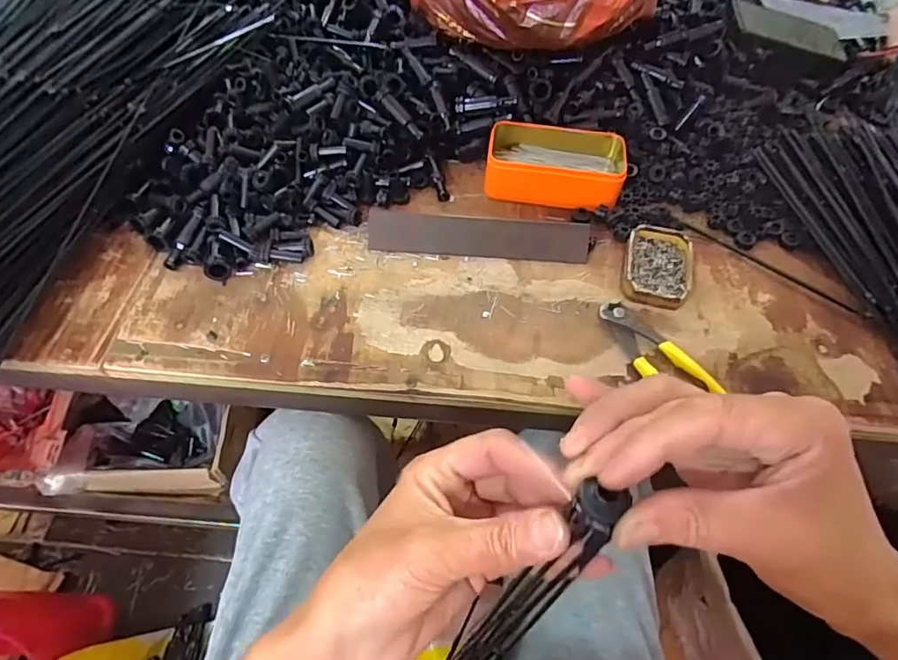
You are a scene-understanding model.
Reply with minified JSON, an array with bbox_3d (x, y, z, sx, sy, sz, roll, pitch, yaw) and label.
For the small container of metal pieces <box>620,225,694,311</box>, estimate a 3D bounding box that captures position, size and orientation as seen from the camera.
[{"bbox_3d":[0.205,-0.062,0.515,0.064,0.021,0.092,11,56,3],"label":"small container of metal pieces"}]

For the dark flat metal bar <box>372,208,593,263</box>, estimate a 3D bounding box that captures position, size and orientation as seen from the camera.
[{"bbox_3d":[0.029,-0.093,0.529,0.216,0.009,0.040,5,96,3],"label":"dark flat metal bar"}]

